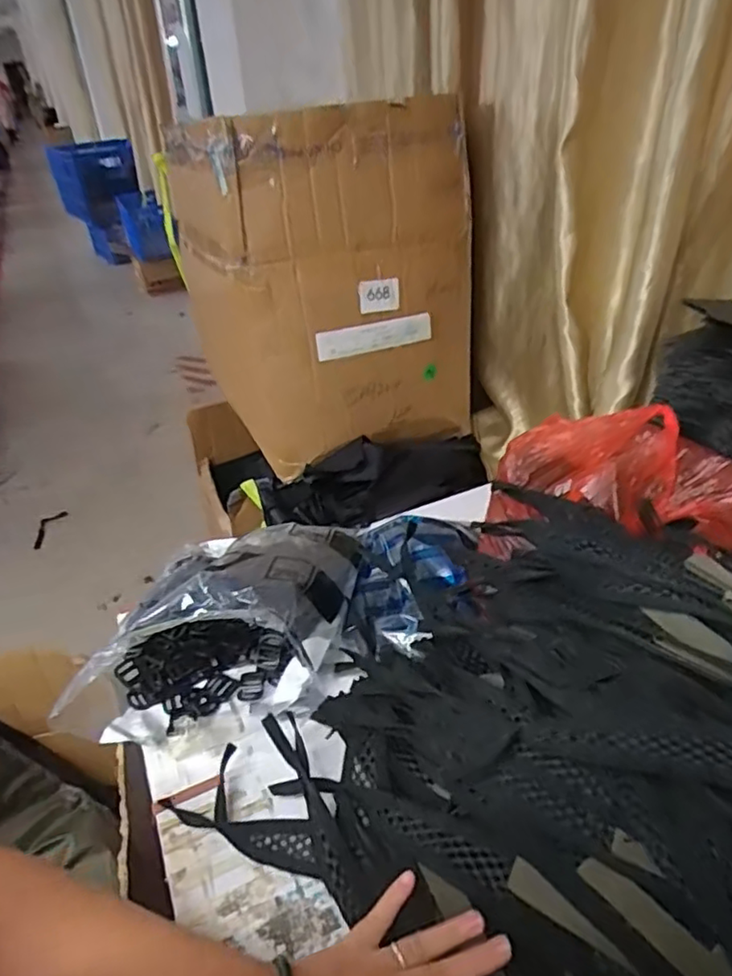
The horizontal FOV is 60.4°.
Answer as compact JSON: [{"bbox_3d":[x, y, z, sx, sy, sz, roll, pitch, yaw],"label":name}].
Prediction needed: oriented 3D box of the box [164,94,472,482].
[{"bbox_3d":[-0.100,-0.399,1.219,0.488,0.556,0.427,-13,35,-13],"label":"box"}]

